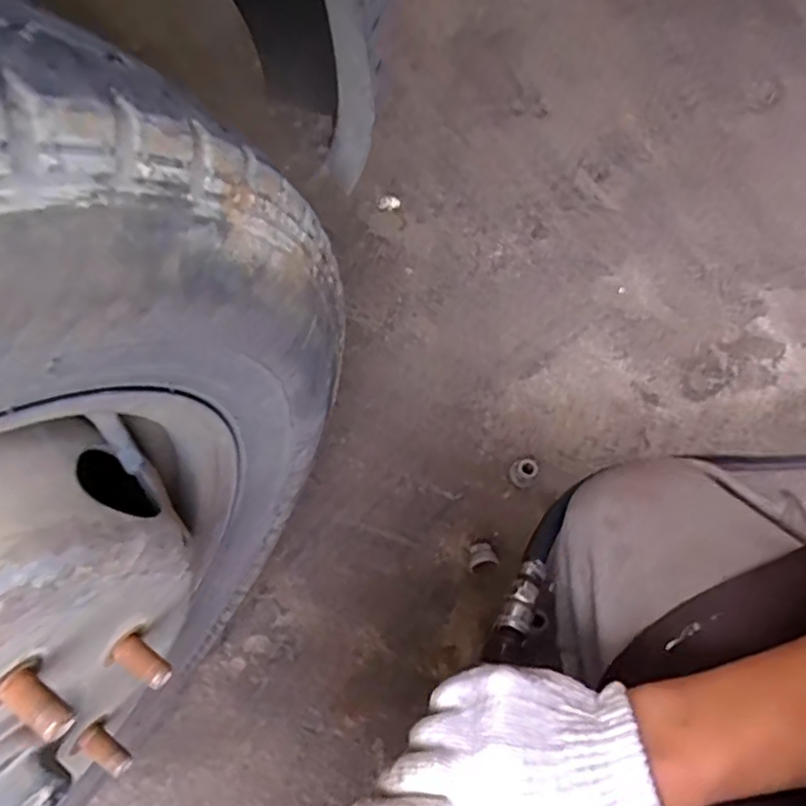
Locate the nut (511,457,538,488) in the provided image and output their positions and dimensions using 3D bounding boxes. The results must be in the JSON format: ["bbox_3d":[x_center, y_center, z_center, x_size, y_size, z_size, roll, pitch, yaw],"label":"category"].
[{"bbox_3d":[0.133,0.077,0.760,0.028,0.026,0.028,27,66,11],"label":"nut"}]

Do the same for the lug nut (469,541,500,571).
[{"bbox_3d":[0.081,0.157,0.712,0.027,0.029,0.028,-8,64,-6],"label":"lug nut"}]

